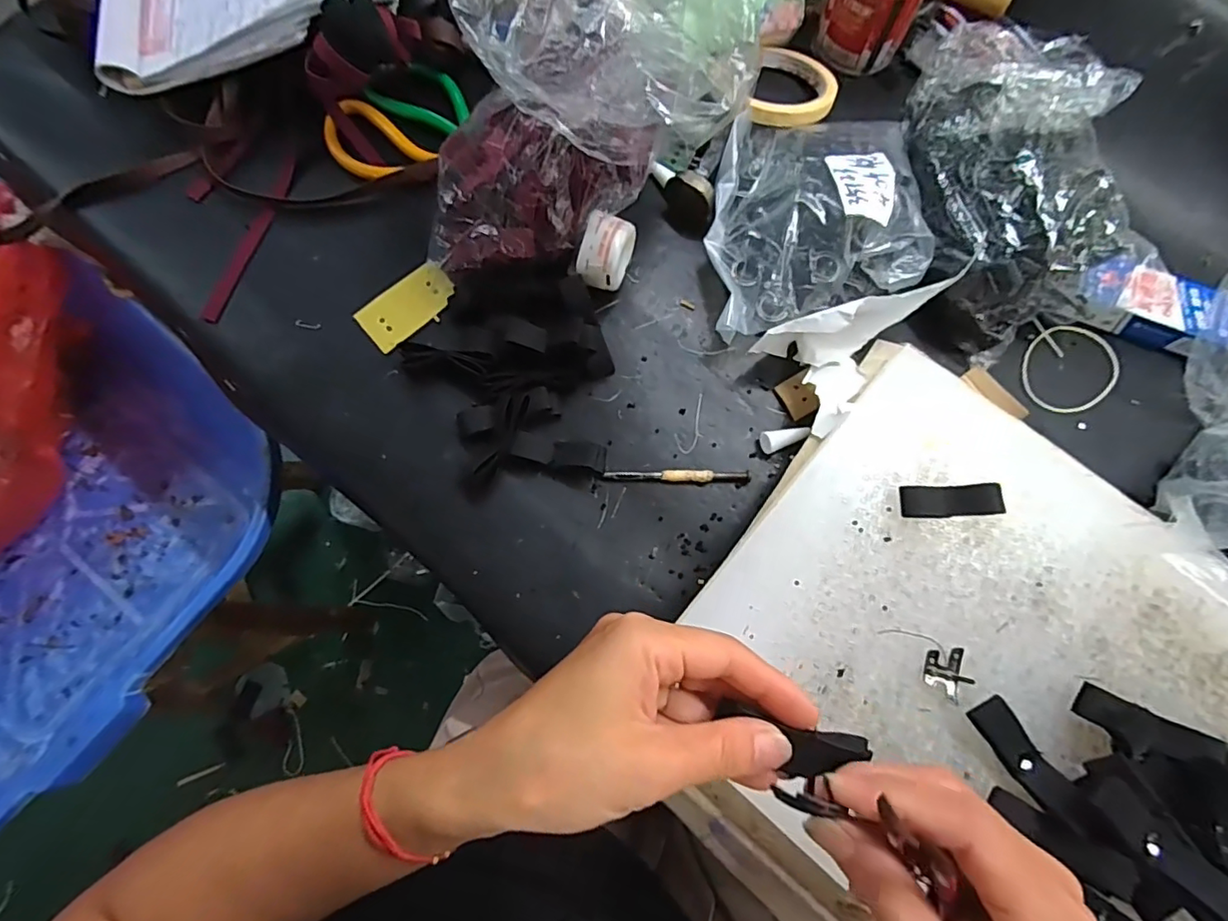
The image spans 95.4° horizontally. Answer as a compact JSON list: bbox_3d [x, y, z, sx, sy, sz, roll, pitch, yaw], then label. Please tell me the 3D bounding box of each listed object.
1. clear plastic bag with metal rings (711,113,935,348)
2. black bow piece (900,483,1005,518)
[{"bbox_3d":[0.137,-0.170,0.378,0.144,0.047,0.166,-3,76,-1],"label":"clear plastic bag with metal rings"},{"bbox_3d":[0.188,0.023,0.312,0.055,0.008,0.018,-2,76,0],"label":"black bow piece"}]

